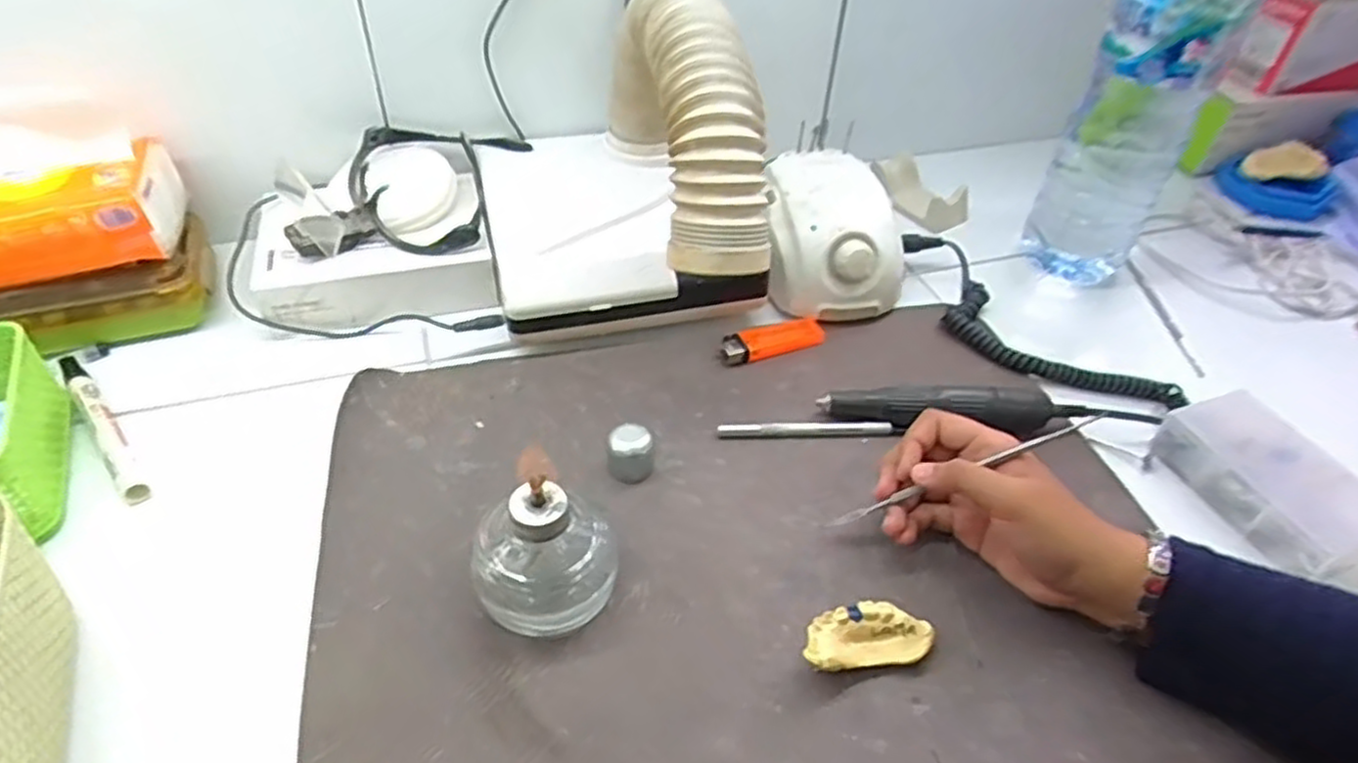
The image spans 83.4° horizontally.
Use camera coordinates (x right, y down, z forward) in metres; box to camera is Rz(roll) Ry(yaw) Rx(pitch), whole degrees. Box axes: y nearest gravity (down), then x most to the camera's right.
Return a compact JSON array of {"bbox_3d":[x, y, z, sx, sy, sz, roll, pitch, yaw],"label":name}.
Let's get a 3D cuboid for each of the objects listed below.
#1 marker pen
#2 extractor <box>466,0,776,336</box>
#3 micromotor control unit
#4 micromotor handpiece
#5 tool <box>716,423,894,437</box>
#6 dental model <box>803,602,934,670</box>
[{"bbox_3d":[-0.363,0.026,0.479,0.014,0.014,0.148,-31,53,-31],"label":"marker pen"},{"bbox_3d":[-0.037,-0.147,0.535,0.195,0.218,0.264,-10,44,-14],"label":"extractor"},{"bbox_3d":[0.123,-0.118,0.615,0.106,0.081,0.132,4,43,1],"label":"micromotor control unit"},{"bbox_3d":[0.175,0.018,0.514,0.153,0.030,0.024,4,43,0],"label":"micromotor handpiece"},{"bbox_3d":[0.084,0.032,0.507,0.115,0.007,0.010,1,43,-3],"label":"tool"},{"bbox_3d":[0.097,0.133,0.395,0.070,0.022,0.029,-7,44,-11],"label":"dental model"}]

